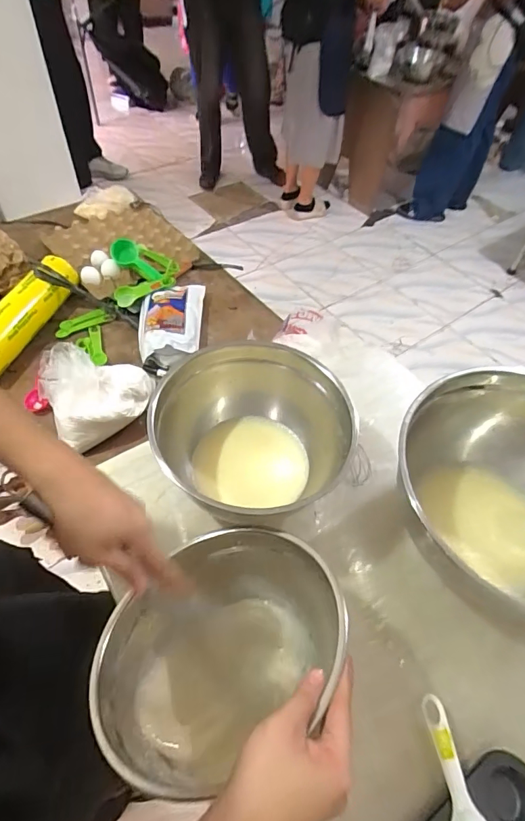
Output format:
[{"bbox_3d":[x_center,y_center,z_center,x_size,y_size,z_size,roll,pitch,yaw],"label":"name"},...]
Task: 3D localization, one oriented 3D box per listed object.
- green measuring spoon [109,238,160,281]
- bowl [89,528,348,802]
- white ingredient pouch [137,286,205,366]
[{"bbox_3d":[-0.287,-0.341,0.984,0.127,0.039,0.051,38,54,-15],"label":"green measuring spoon"},{"bbox_3d":[-0.043,0.231,0.429,0.208,0.108,0.224,2,53,-3],"label":"bowl"},{"bbox_3d":[-0.197,-0.199,0.921,0.131,0.053,0.237,1,53,-4],"label":"white ingredient pouch"}]

